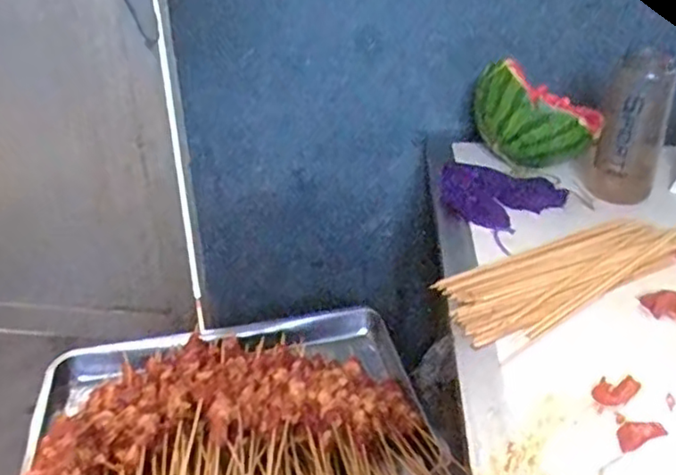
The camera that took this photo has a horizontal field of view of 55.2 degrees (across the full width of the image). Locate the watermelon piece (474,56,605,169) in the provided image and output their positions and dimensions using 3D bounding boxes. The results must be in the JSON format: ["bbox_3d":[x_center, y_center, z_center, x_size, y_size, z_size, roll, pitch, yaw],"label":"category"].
[{"bbox_3d":[0.278,-0.173,0.898,0.162,0.139,0.128,9,31,17],"label":"watermelon piece"}]

